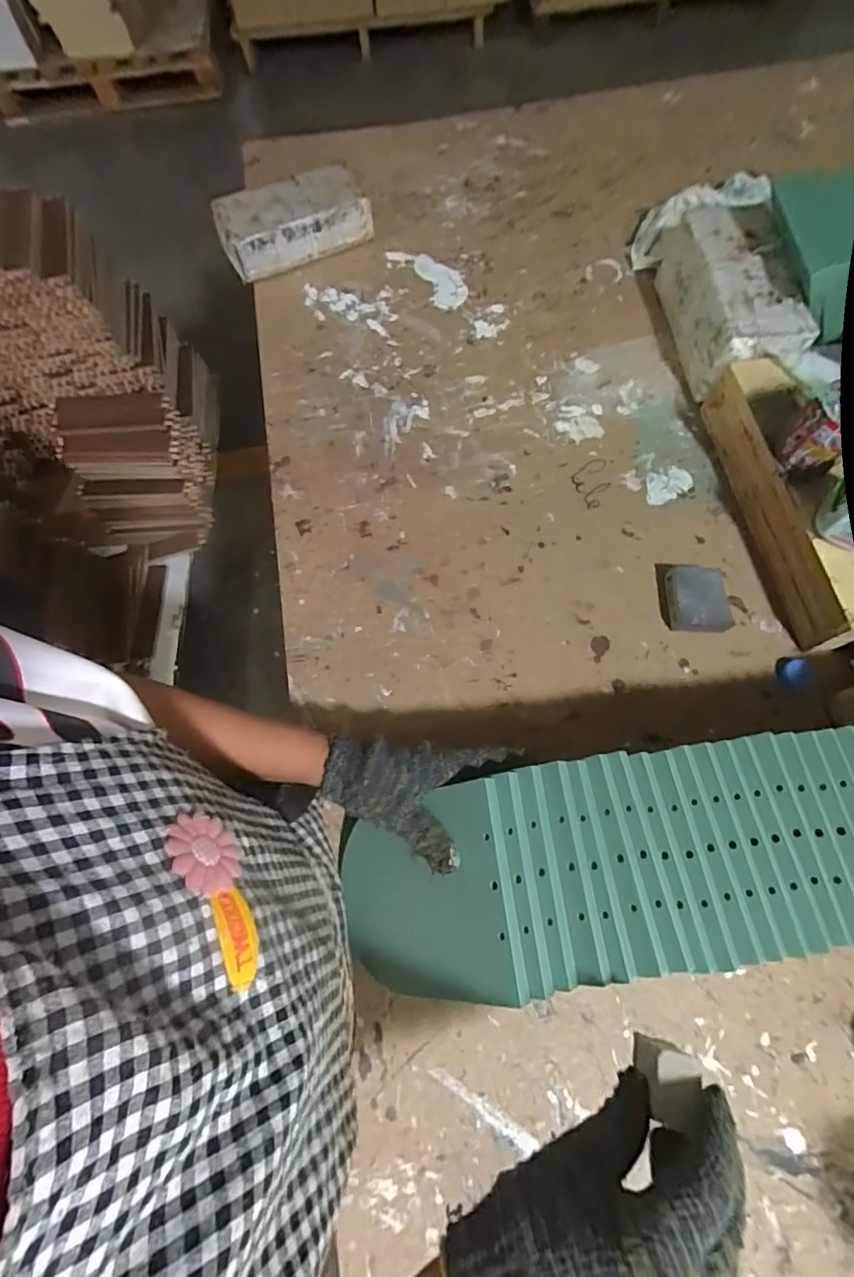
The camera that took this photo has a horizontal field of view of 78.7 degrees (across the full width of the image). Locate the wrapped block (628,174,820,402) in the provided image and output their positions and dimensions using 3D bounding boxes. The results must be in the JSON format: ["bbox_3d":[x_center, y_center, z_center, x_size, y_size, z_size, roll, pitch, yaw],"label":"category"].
[{"bbox_3d":[0.365,-0.455,0.664,0.113,0.103,0.310,-10,71,-4],"label":"wrapped block"}]

